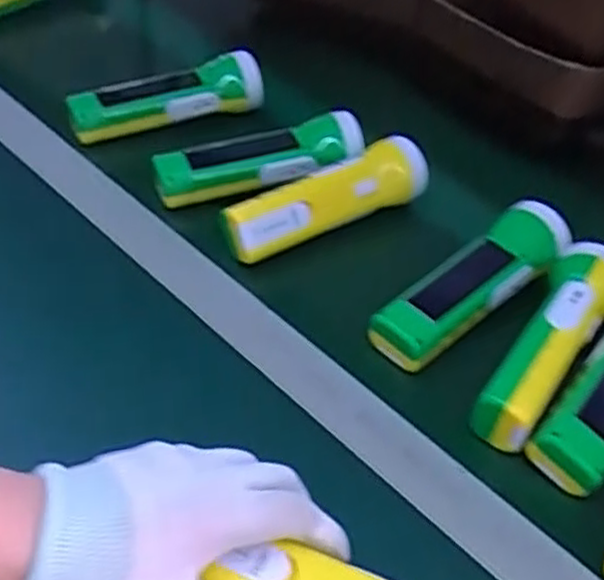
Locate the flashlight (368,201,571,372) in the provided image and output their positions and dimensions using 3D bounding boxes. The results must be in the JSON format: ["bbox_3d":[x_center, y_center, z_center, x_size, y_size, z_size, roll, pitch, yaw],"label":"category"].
[{"bbox_3d":[0.123,-0.005,0.540,0.174,0.043,0.049,-32,55,-33],"label":"flashlight"}]

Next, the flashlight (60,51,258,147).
[{"bbox_3d":[-0.123,-0.176,0.690,0.178,0.041,0.046,-15,47,-20],"label":"flashlight"}]

